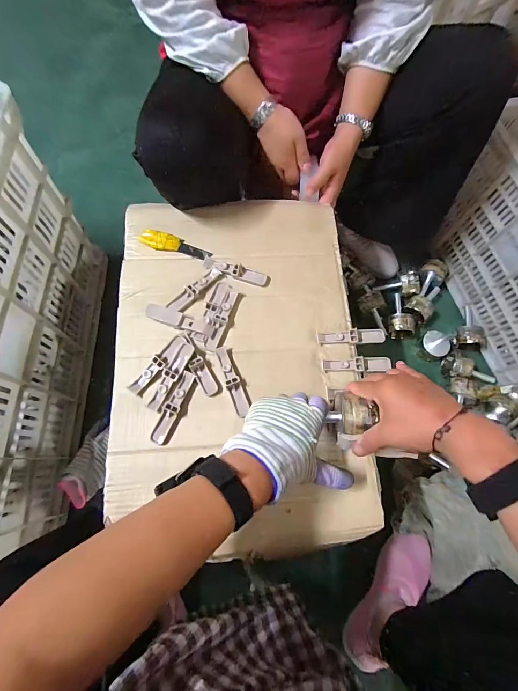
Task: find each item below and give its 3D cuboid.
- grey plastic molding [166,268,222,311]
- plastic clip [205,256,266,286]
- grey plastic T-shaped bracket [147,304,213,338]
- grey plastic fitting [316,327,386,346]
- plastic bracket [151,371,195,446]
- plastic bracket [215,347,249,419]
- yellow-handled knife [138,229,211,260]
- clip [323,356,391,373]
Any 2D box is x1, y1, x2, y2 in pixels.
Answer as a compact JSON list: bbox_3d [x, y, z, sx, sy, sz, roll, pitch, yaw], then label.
[{"bbox_3d":[-0.096,-0.085,0.488,0.019,0.006,0.096,43,75,11],"label":"grey plastic molding"},{"bbox_3d":[-0.037,-0.115,0.499,0.099,0.009,0.022,18,72,4],"label":"plastic clip"},{"bbox_3d":[-0.112,-0.037,0.464,0.098,0.011,0.024,17,72,3],"label":"grey plastic T-shaped bracket"},{"bbox_3d":[0.134,-0.013,0.475,0.096,0.012,0.021,-1,72,-3],"label":"grey plastic fitting"},{"bbox_3d":[-0.114,0.081,0.430,0.020,0.006,0.099,24,72,5],"label":"plastic bracket"},{"bbox_3d":[-0.037,0.049,0.448,0.018,0.008,0.097,-19,73,-9],"label":"plastic bracket"},{"bbox_3d":[-0.131,-0.157,0.510,0.112,0.010,0.031,14,71,2],"label":"yellow-handled knife"},{"bbox_3d":[0.138,0.028,0.463,0.096,0.012,0.021,0,72,-3],"label":"clip"}]

